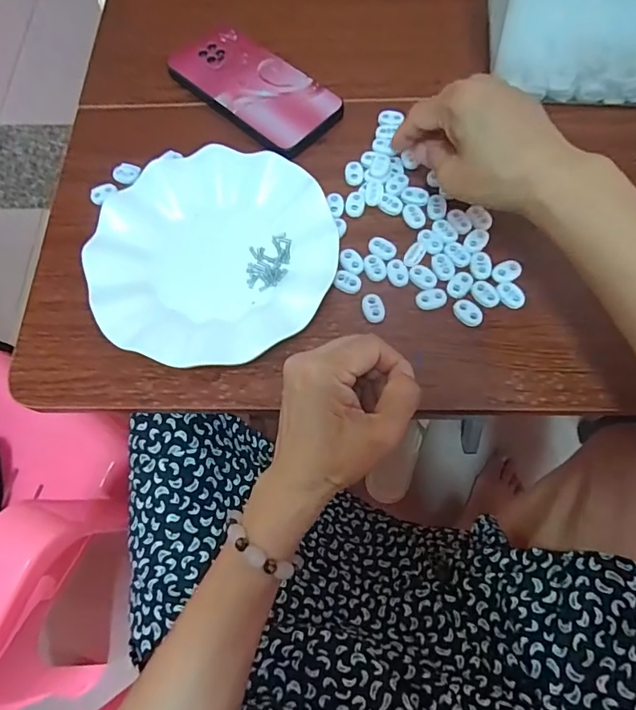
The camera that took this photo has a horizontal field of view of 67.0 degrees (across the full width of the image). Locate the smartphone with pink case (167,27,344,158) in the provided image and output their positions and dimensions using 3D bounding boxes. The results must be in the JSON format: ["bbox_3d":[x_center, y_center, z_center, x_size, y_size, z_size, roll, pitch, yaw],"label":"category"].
[{"bbox_3d":[-0.058,-0.243,0.437,0.159,0.015,0.077,41,77,15],"label":"smartphone with pink case"}]

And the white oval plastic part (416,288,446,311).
[{"bbox_3d":[0.085,-0.042,0.361,0.023,0.004,0.015,-9,70,-1],"label":"white oval plastic part"}]

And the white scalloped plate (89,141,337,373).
[{"bbox_3d":[-0.082,-0.080,0.376,0.182,0.025,0.185,-1,70,2],"label":"white scalloped plate"}]

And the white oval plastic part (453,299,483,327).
[{"bbox_3d":[0.112,-0.031,0.357,0.016,0.004,0.023,-43,74,-12],"label":"white oval plastic part"}]

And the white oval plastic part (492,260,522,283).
[{"bbox_3d":[0.143,-0.064,0.364,0.023,0.004,0.017,-32,72,-9],"label":"white oval plastic part"}]

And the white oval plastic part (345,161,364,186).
[{"bbox_3d":[0.031,-0.153,0.405,0.015,0.005,0.021,0,70,2],"label":"white oval plastic part"}]

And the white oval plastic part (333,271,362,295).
[{"bbox_3d":[0.023,-0.056,0.369,0.020,0.006,0.016,15,72,7],"label":"white oval plastic part"}]

